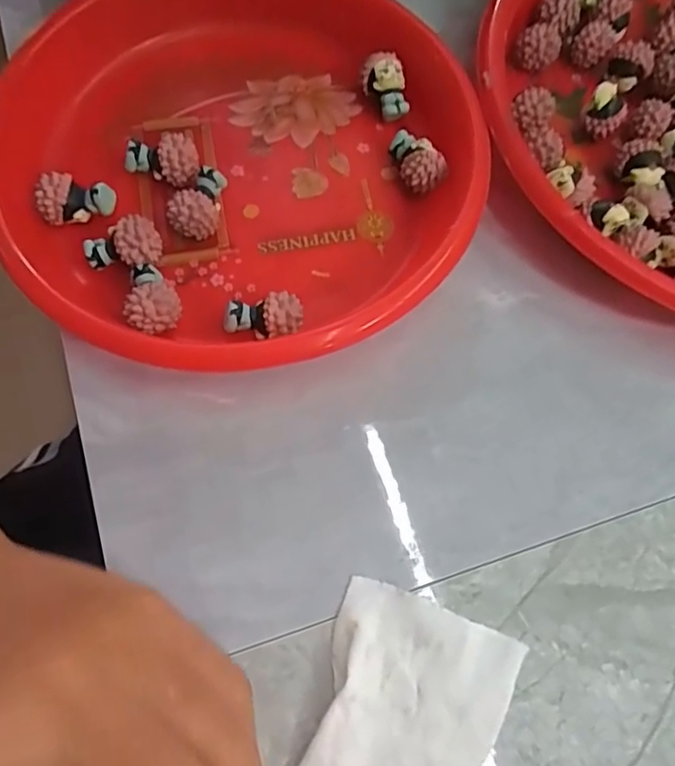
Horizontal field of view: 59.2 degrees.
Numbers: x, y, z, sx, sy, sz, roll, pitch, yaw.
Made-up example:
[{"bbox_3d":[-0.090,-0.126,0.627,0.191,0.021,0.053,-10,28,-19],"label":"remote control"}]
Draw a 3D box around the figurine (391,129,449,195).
[{"bbox_3d":[0.034,-0.097,0.254,0.018,0.018,0.029,-12,72,-5],"label":"figurine"}]

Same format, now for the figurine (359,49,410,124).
[{"bbox_3d":[0.021,-0.132,0.267,0.018,0.018,0.025,-8,71,-4],"label":"figurine"}]

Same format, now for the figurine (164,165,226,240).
[{"bbox_3d":[-0.057,-0.073,0.242,0.018,0.019,0.026,4,71,0],"label":"figurine"}]

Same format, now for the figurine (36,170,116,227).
[{"bbox_3d":[-0.106,-0.075,0.240,0.029,0.019,0.015,-12,72,-5],"label":"figurine"}]

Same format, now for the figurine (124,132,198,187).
[{"bbox_3d":[-0.071,-0.093,0.248,0.030,0.018,0.017,18,72,5],"label":"figurine"}]

